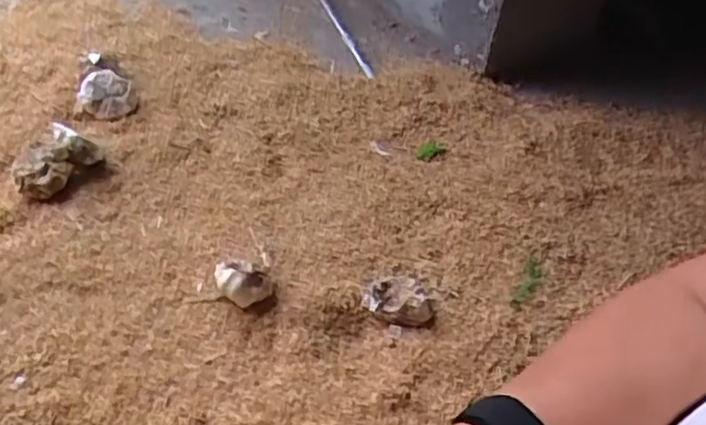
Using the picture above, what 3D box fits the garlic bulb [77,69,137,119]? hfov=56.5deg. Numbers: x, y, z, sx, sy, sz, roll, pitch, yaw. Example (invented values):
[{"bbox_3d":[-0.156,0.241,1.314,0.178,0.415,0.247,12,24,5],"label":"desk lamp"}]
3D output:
[{"bbox_3d":[-0.355,-0.170,0.945,0.080,0.047,0.062,-6,48,-11],"label":"garlic bulb"}]

